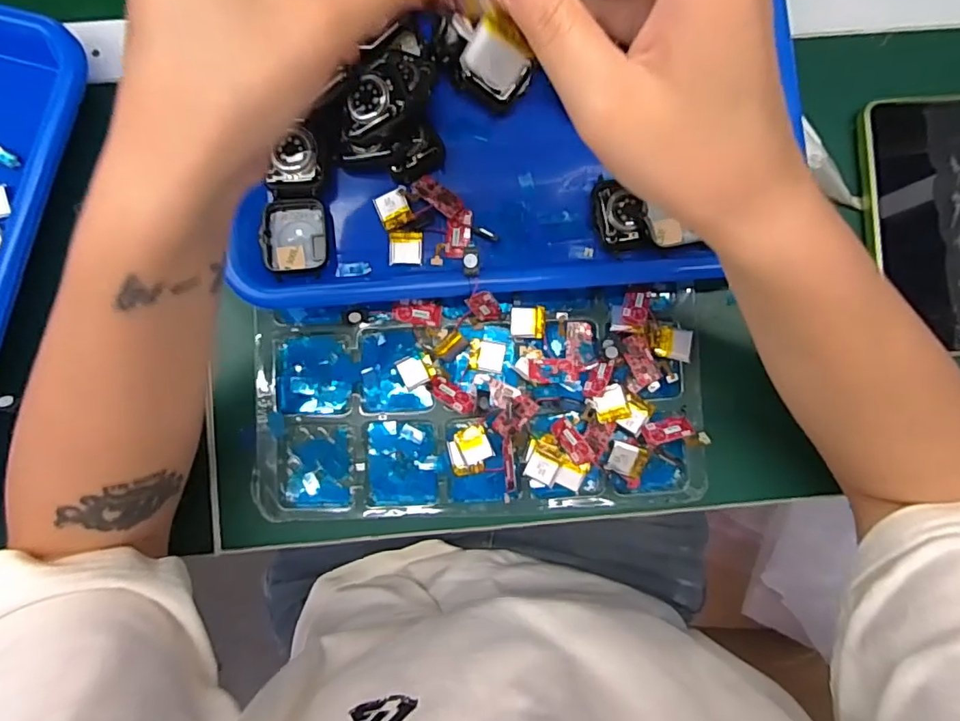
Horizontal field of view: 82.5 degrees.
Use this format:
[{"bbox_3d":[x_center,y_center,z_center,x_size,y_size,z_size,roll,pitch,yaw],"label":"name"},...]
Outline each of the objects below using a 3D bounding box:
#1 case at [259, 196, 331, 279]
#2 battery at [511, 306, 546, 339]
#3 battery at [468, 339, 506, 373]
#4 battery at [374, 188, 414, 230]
[{"bbox_3d":[-0.105,-0.071,0.313,0.037,0.012,0.045,-8,86,-2],"label":"case"},{"bbox_3d":[0.028,-0.022,0.322,0.020,0.008,0.019,2,86,-1],"label":"battery"},{"bbox_3d":[0.004,-0.003,0.323,0.021,0.004,0.017,10,86,-1],"label":"battery"},{"bbox_3d":[-0.049,-0.087,0.313,0.018,0.006,0.020,-24,87,-3],"label":"battery"}]

